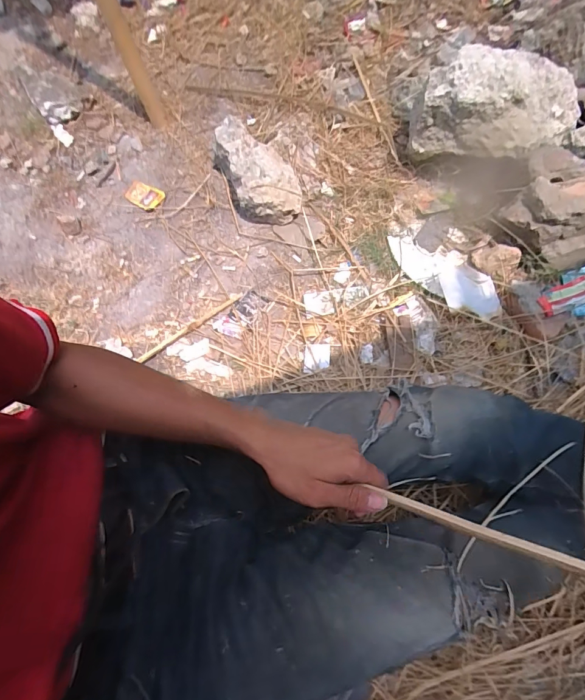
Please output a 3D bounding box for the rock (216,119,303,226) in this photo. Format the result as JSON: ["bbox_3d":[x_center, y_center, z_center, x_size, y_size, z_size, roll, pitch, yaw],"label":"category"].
[{"bbox_3d":[-0.093,-0.456,0.991,0.163,0.115,0.286,-31,71,-9],"label":"rock"}]

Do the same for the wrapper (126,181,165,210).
[{"bbox_3d":[-0.399,-0.416,1.032,0.102,0.020,0.065,22,72,11],"label":"wrapper"}]

